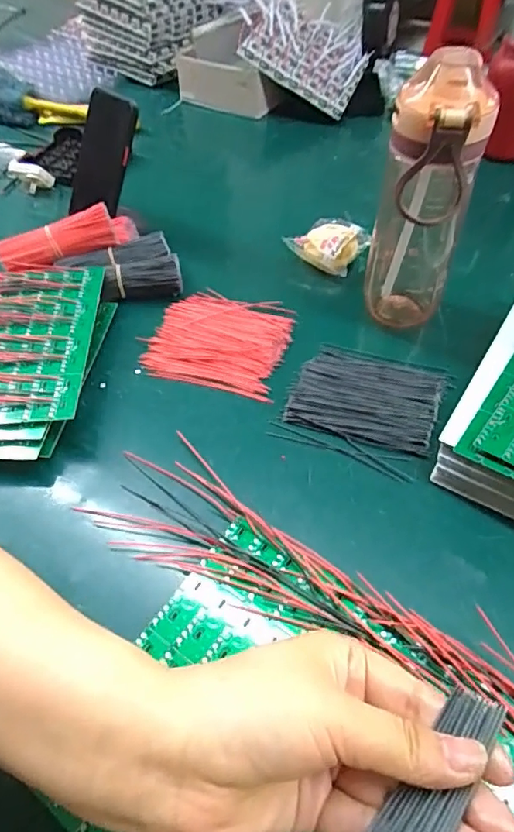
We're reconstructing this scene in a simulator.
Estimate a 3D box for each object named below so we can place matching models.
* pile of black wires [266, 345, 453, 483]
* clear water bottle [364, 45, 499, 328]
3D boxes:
[{"bbox_3d":[0.093,-0.013,0.439,0.118,0.017,0.121,20,55,16],"label":"pile of black wires"},{"bbox_3d":[0.137,-0.171,0.429,0.074,0.220,0.082,18,54,15],"label":"clear water bottle"}]

